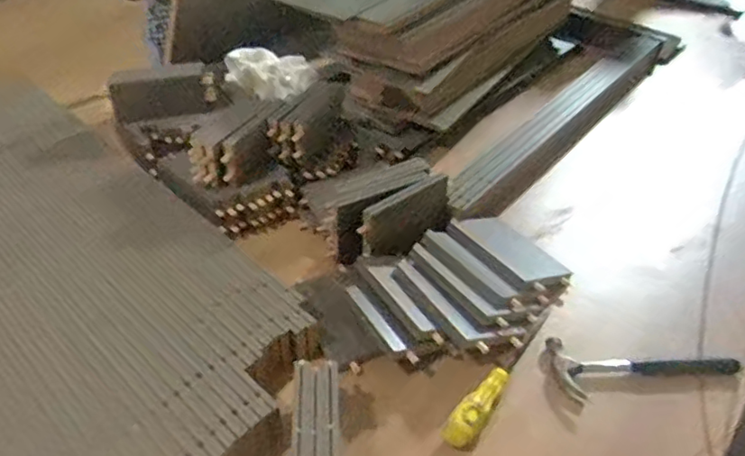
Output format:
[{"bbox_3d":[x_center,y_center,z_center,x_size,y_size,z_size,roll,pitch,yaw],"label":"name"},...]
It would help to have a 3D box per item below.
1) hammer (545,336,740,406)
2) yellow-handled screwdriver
[{"bbox_3d":[0.336,0.165,0.739,0.230,0.027,0.093,-4,41,-6],"label":"hammer"},{"bbox_3d":[0.163,0.170,0.725,0.033,0.043,0.263,25,46,25],"label":"yellow-handled screwdriver"}]

